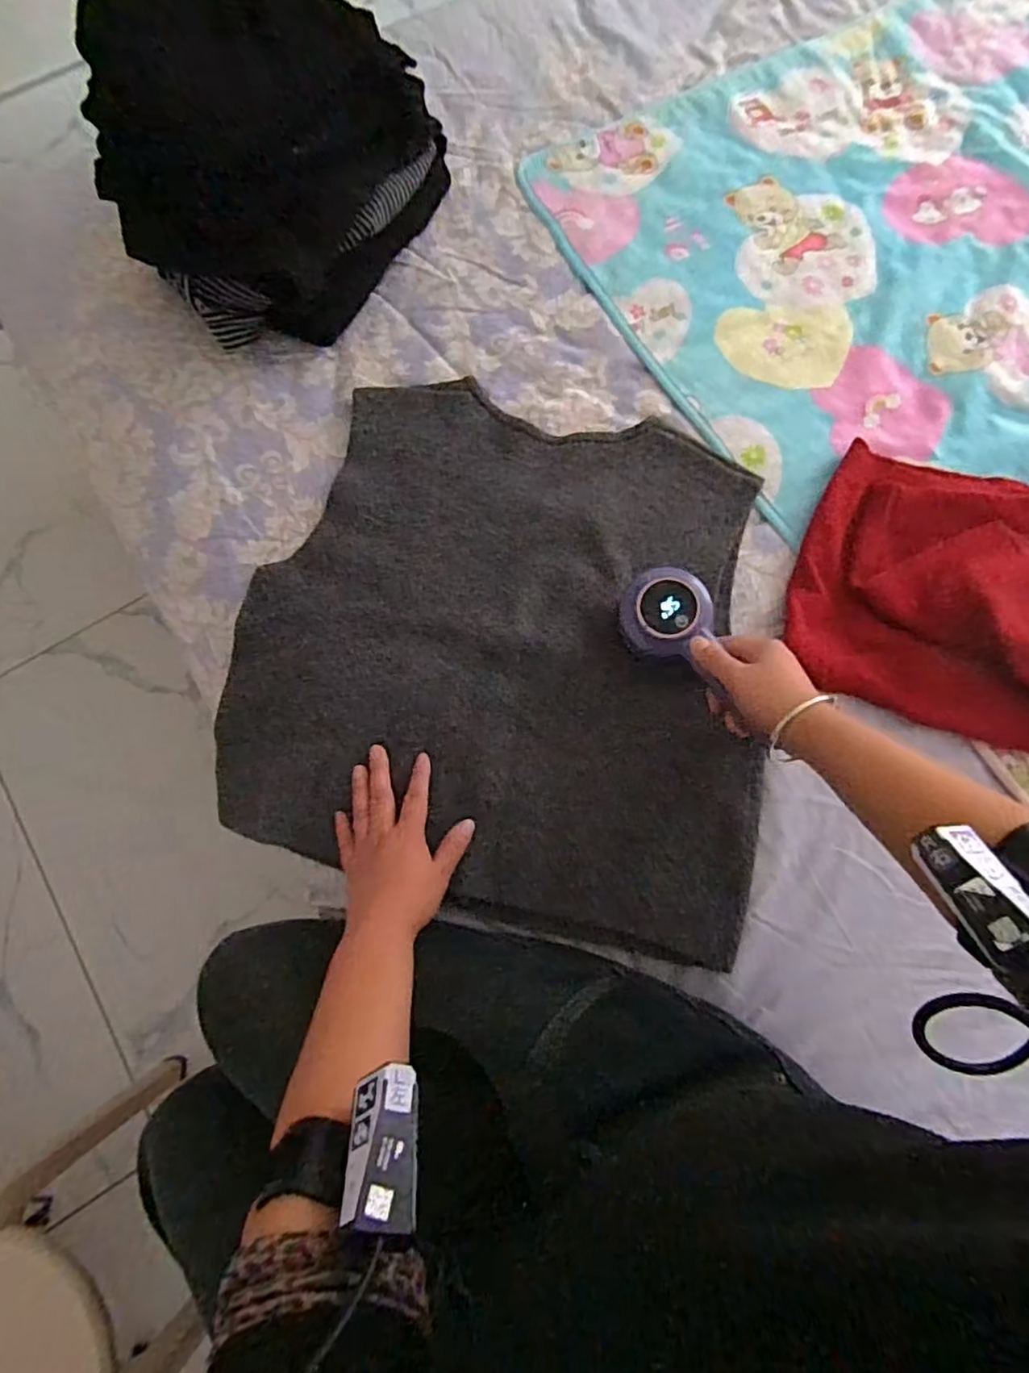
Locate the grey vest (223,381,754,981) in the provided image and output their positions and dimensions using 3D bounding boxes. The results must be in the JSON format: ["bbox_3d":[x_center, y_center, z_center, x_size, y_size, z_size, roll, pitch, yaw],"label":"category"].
[{"bbox_3d":[-0.006,-0.041,0.588,0.468,0.033,0.469,10,76,2],"label":"grey vest"}]

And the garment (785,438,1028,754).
[{"bbox_3d":[0.427,-0.084,0.581,0.318,0.055,0.254,20,77,5],"label":"garment"}]

